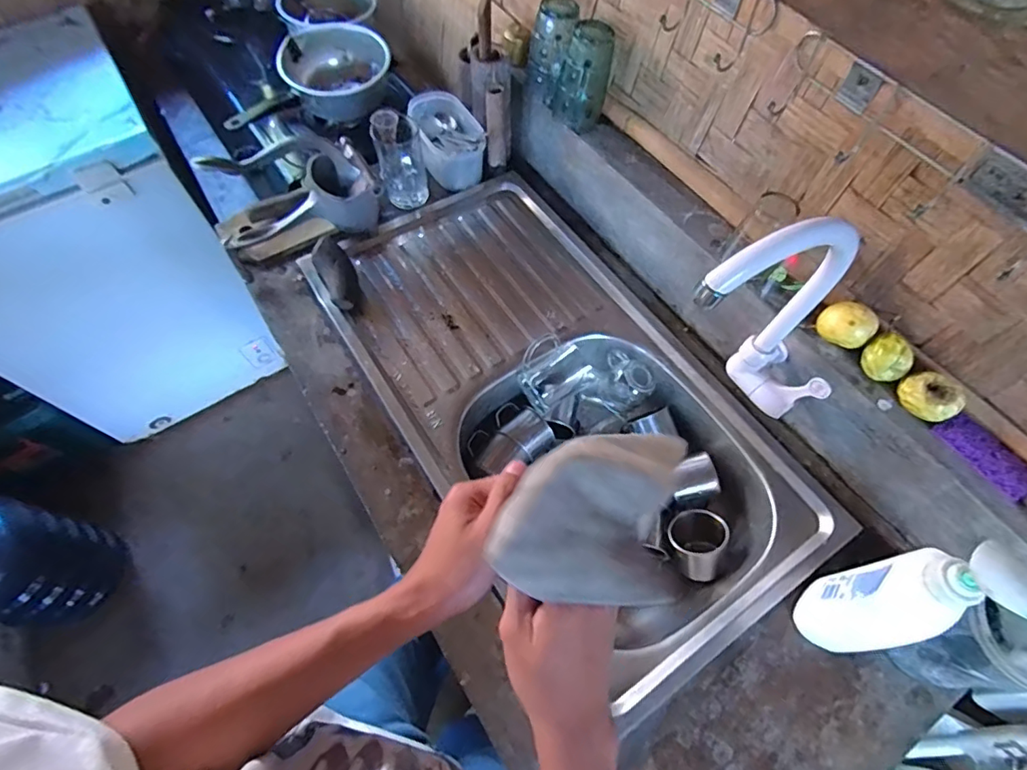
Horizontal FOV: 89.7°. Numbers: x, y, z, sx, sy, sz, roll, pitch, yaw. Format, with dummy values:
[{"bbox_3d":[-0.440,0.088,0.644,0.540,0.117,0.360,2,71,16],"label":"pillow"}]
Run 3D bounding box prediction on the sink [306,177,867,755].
[{"bbox_3d":[0.050,0.007,0.747,0.405,0.123,0.747,-30,66,-15],"label":"sink"}]

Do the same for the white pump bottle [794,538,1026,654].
[{"bbox_3d":[0.345,0.197,0.466,0.053,0.248,0.078,16,59,0],"label":"white pump bottle"}]

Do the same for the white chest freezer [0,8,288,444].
[{"bbox_3d":[-1.100,-0.357,1.353,0.587,0.796,0.577,-29,66,-15],"label":"white chest freezer"}]

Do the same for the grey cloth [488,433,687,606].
[{"bbox_3d":[0.055,0.083,0.352,0.114,0.066,0.124,11,63,5],"label":"grey cloth"}]

